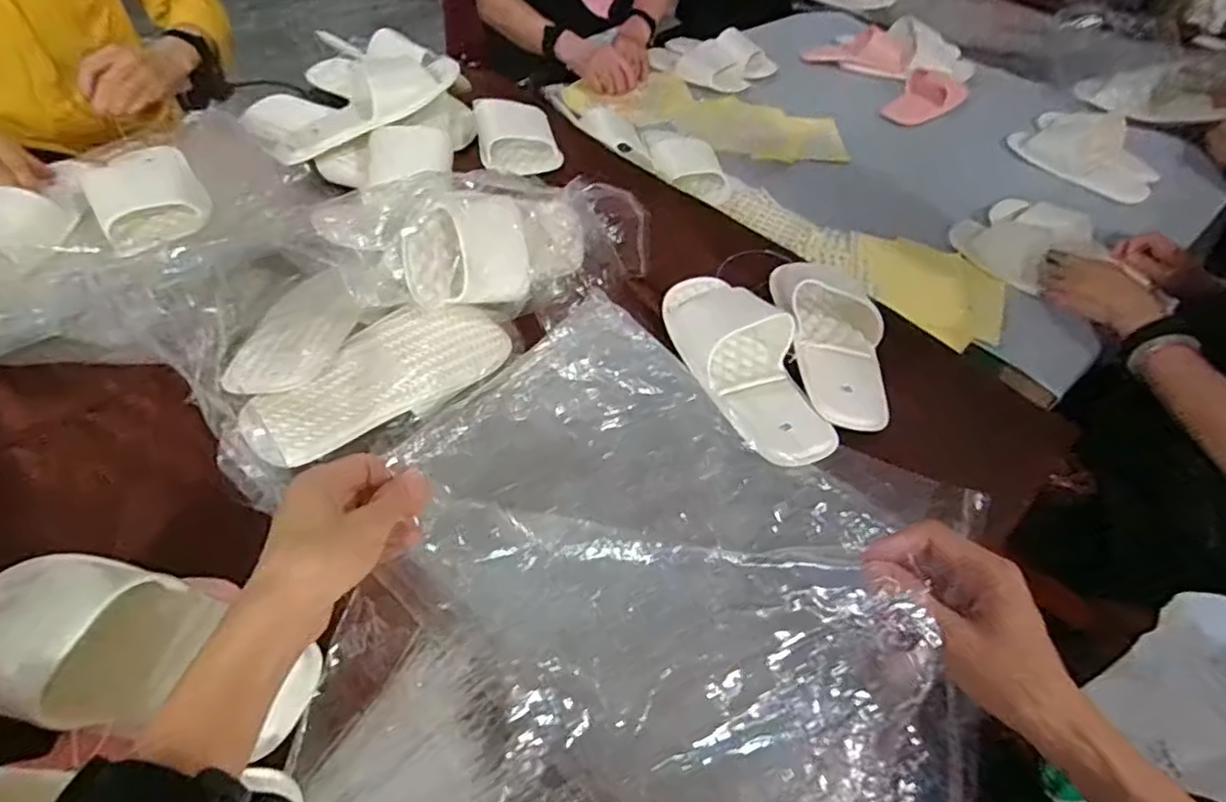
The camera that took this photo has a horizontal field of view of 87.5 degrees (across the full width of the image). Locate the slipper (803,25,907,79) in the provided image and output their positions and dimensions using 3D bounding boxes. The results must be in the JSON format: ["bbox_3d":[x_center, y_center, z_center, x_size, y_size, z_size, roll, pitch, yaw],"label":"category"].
[{"bbox_3d":[0.536,-0.742,1.390,0.214,0.081,0.082,38,57,25],"label":"slipper"}]

